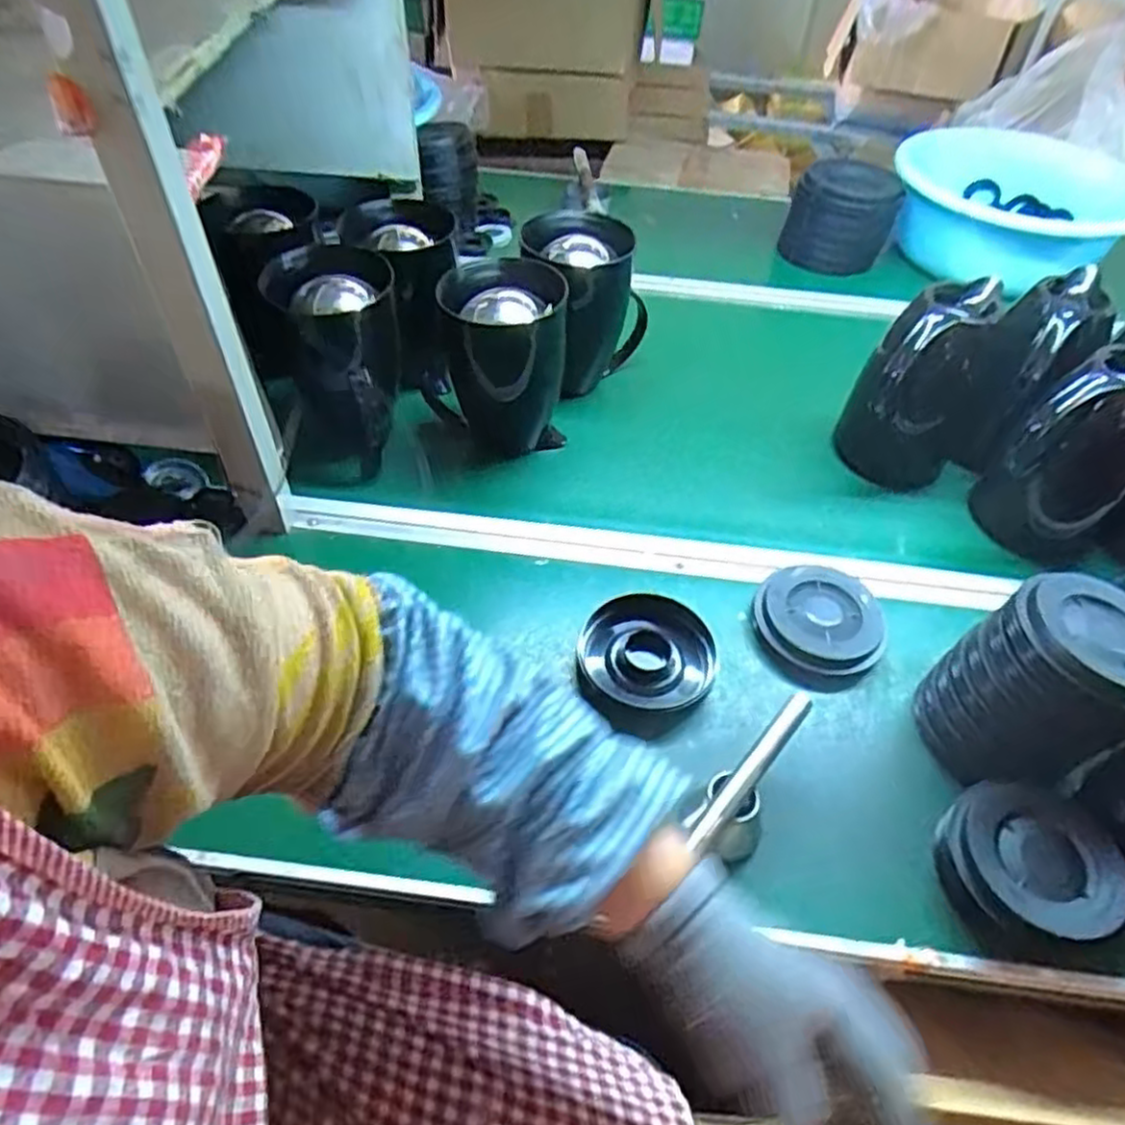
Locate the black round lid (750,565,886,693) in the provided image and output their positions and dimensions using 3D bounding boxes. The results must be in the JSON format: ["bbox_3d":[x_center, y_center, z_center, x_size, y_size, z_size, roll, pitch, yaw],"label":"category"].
[{"bbox_3d":[0.240,0.054,0.684,0.120,0.040,0.121,22,50,14],"label":"black round lid"}]

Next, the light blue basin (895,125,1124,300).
[{"bbox_3d":[0.717,-0.572,1.174,0.436,0.128,0.346,-33,58,-29],"label":"light blue basin"}]

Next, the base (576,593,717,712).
[{"bbox_3d":[0.077,0.078,0.653,0.121,0.027,0.103,8,48,3],"label":"base"}]

